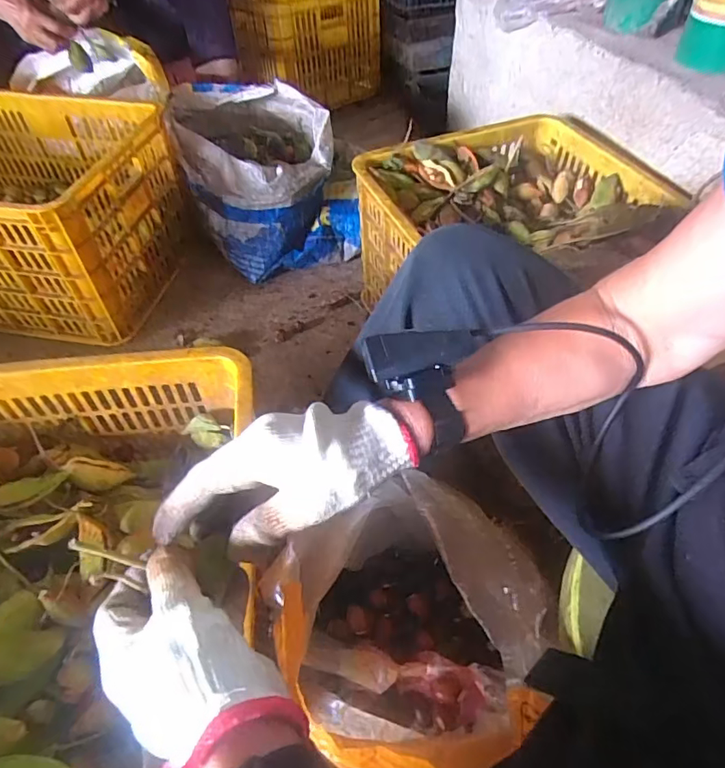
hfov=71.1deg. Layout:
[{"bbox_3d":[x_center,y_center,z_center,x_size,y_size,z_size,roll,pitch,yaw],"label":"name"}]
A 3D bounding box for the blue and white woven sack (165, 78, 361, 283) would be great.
[{"bbox_3d":[-0.242,-0.510,1.233,0.349,0.301,0.413,-17,52,-13],"label":"blue and white woven sack"}]

